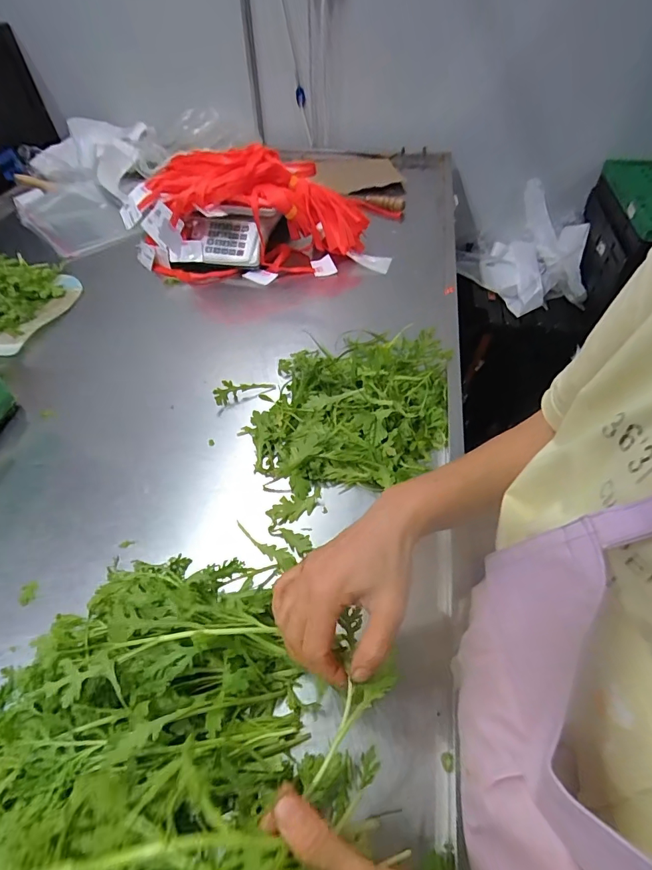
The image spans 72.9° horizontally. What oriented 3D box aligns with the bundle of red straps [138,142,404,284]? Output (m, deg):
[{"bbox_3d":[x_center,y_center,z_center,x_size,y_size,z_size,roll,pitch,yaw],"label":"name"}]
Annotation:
[{"bbox_3d":[-0.085,-0.457,0.872,0.506,0.176,0.230,-12,50,-9],"label":"bundle of red straps"}]

